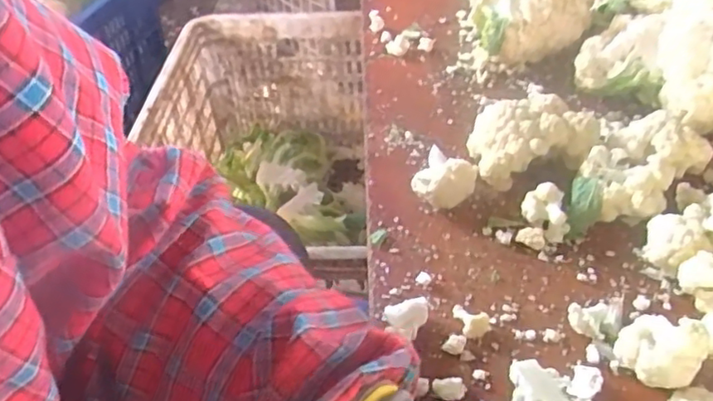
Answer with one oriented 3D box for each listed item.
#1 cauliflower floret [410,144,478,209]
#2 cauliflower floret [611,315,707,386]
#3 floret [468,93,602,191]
[{"bbox_3d":[0.074,-0.013,0.520,0.051,0.047,0.033,6,44,9],"label":"cauliflower floret"},{"bbox_3d":[0.189,0.095,0.390,0.034,0.052,0.048,-24,47,-21],"label":"cauliflower floret"},{"bbox_3d":[0.156,-0.053,0.551,0.100,0.058,0.062,-11,44,-8],"label":"floret"}]

